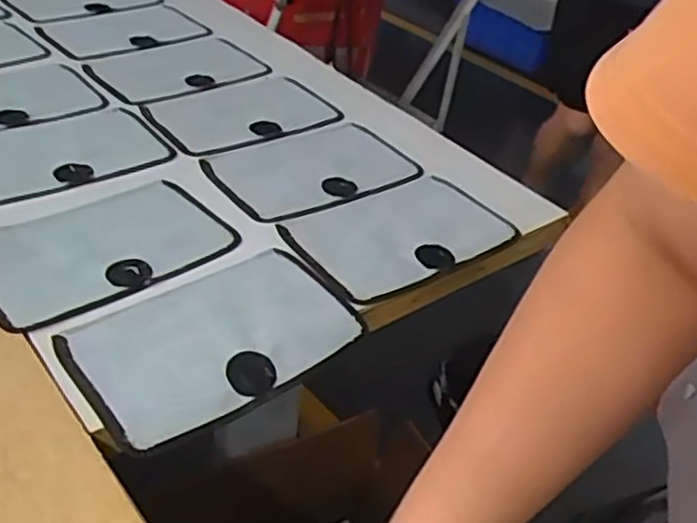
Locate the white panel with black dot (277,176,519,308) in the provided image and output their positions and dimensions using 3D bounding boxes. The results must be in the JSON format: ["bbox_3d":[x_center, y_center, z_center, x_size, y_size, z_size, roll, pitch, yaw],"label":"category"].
[{"bbox_3d":[0.054,-0.032,0.722,0.229,0.006,0.139,-22,47,-33],"label":"white panel with black dot"}]

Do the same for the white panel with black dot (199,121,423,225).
[{"bbox_3d":[-0.040,-0.107,0.803,0.220,0.010,0.142,-22,46,-33],"label":"white panel with black dot"}]

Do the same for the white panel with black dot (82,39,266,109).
[{"bbox_3d":[-0.232,-0.264,0.980,0.222,0.010,0.147,-20,45,-31],"label":"white panel with black dot"}]

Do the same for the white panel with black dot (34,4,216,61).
[{"bbox_3d":[-0.330,-0.342,1.059,0.215,0.009,0.154,-24,48,-35],"label":"white panel with black dot"}]

